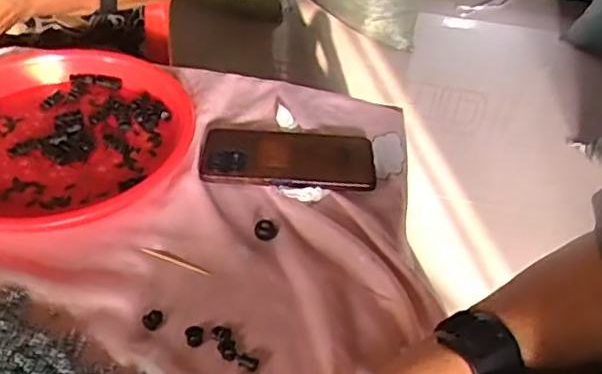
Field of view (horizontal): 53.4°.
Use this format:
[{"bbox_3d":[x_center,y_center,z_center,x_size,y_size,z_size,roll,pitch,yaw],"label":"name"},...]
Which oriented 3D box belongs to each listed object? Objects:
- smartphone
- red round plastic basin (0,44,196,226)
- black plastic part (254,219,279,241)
[{"bbox_3d":[-0.012,-0.032,0.578,0.161,0.011,0.086,2,39,-2],"label":"smartphone"},{"bbox_3d":[-0.234,-0.060,0.579,0.238,0.032,0.239,3,43,-3],"label":"red round plastic basin"},{"bbox_3d":[-0.030,0.036,0.514,0.020,0.007,0.017,2,44,-4],"label":"black plastic part"}]

